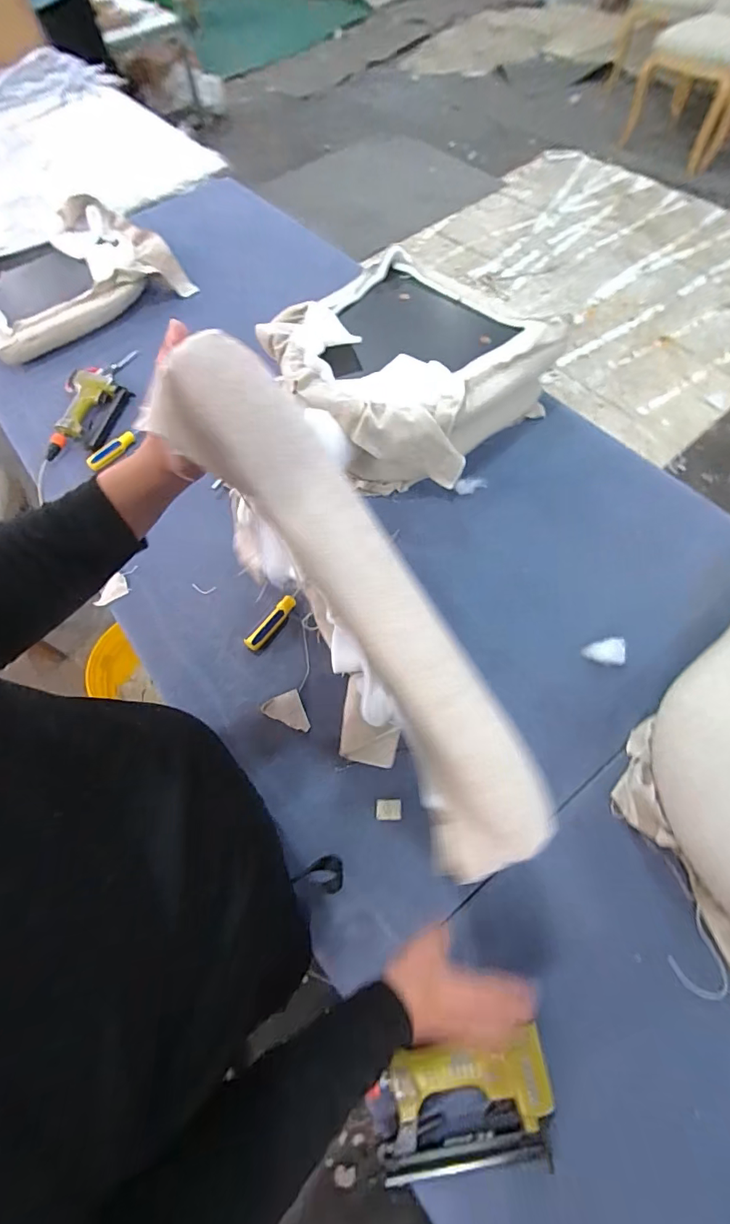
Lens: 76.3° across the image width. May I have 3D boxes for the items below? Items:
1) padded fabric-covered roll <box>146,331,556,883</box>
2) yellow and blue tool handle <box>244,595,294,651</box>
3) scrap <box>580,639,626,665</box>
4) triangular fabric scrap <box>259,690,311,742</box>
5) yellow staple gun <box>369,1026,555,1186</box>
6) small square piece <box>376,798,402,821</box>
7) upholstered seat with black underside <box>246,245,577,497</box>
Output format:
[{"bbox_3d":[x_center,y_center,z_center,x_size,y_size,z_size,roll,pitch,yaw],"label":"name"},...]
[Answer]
[{"bbox_3d":[0.002,0.011,0.363,0.097,0.084,0.429,-36,101,-14],"label":"padded fabric-covered roll"},{"bbox_3d":[-0.158,0.021,0.802,0.030,0.026,0.112,34,70,17],"label":"yellow and blue tool handle"},{"bbox_3d":[0.382,0.065,0.743,0.066,0.004,0.040,-5,81,4],"label":"scrap"},{"bbox_3d":[-0.126,0.172,0.740,0.061,0.004,0.083,-20,65,-7],"label":"triangular fabric scrap"},{"bbox_3d":[0.107,0.543,0.510,0.198,0.043,0.113,-9,64,-2],"label":"yellow staple gun"},{"bbox_3d":[0.034,0.286,0.673,0.036,0.004,0.029,-4,64,1],"label":"small square piece"},{"bbox_3d":[0.067,-0.485,0.953,0.474,0.163,0.492,40,72,19],"label":"upholstered seat with black underside"}]

